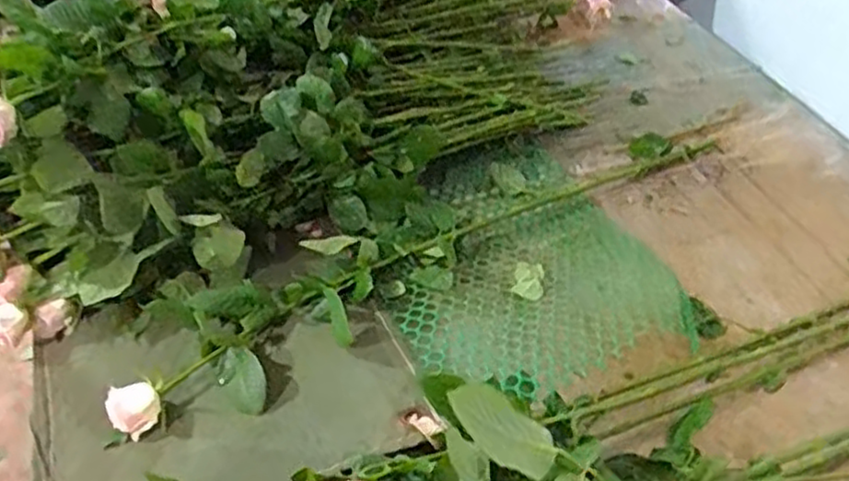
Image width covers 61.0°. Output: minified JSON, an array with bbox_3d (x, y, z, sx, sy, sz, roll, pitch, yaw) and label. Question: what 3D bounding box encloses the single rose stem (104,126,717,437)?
[{"bbox_3d":[0.035,-0.012,0.816,0.795,0.057,0.150,-30,55,-26],"label":"single rose stem"}]

